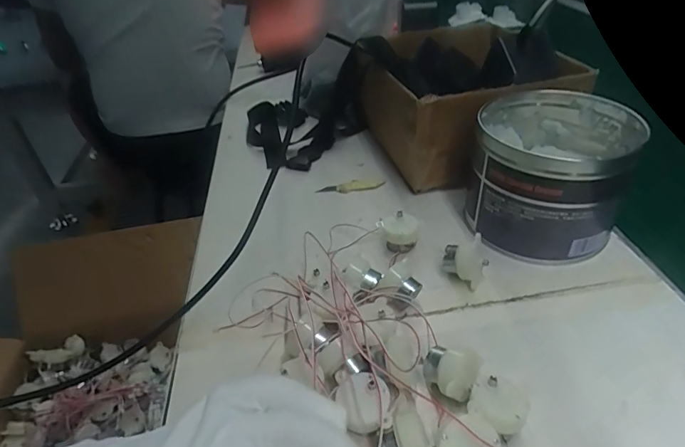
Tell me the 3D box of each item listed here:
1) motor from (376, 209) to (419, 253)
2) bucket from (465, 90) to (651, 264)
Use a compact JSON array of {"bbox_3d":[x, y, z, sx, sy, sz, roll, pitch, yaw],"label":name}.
[{"bbox_3d":[0.051,0.008,0.389,0.032,0.027,0.025,-12,39,-9],"label":"motor"},{"bbox_3d":[0.182,-0.045,0.388,0.124,0.098,0.138,10,41,19],"label":"bucket"}]

